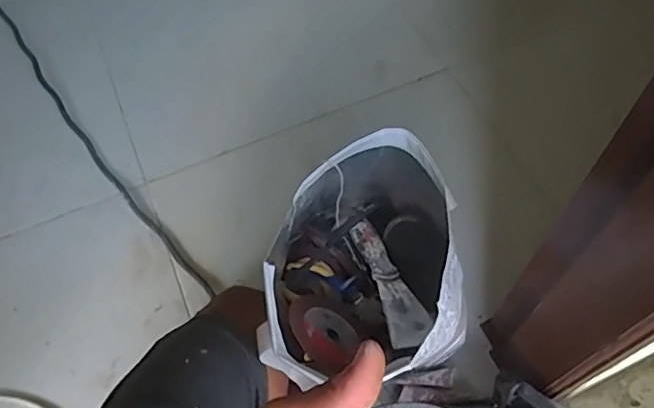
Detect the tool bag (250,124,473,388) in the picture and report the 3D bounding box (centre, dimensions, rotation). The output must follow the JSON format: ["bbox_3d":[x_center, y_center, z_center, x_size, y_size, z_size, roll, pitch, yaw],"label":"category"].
[{"bbox_3d":[0.036,0.066,0.594,0.190,0.190,0.216,0,61,3],"label":"tool bag"}]

